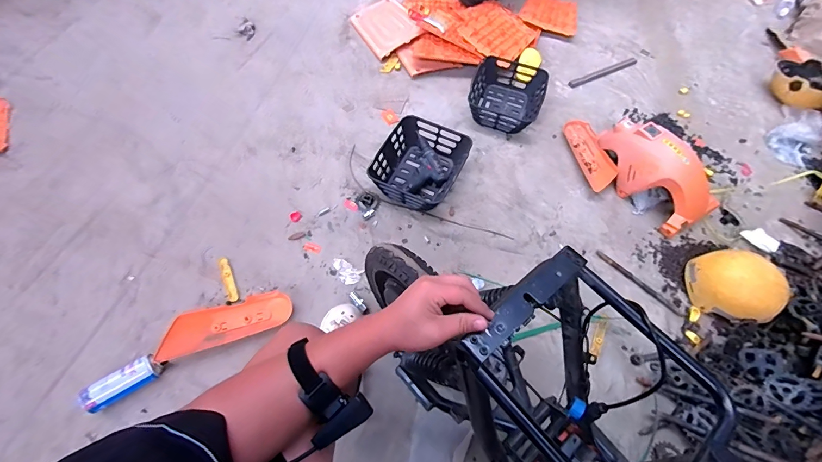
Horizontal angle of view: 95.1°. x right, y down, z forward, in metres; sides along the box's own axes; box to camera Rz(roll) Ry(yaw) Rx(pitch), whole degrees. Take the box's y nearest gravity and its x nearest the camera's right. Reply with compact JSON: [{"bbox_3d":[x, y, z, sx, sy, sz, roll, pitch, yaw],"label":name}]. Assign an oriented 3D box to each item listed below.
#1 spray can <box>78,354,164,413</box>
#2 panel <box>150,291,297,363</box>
[{"bbox_3d":[-0.685,0.362,0.903,0.174,0.055,0.067,-31,65,-21],"label":"spray can"},{"bbox_3d":[-0.489,0.240,1.000,0.330,0.061,0.101,-18,61,-15],"label":"panel"}]

